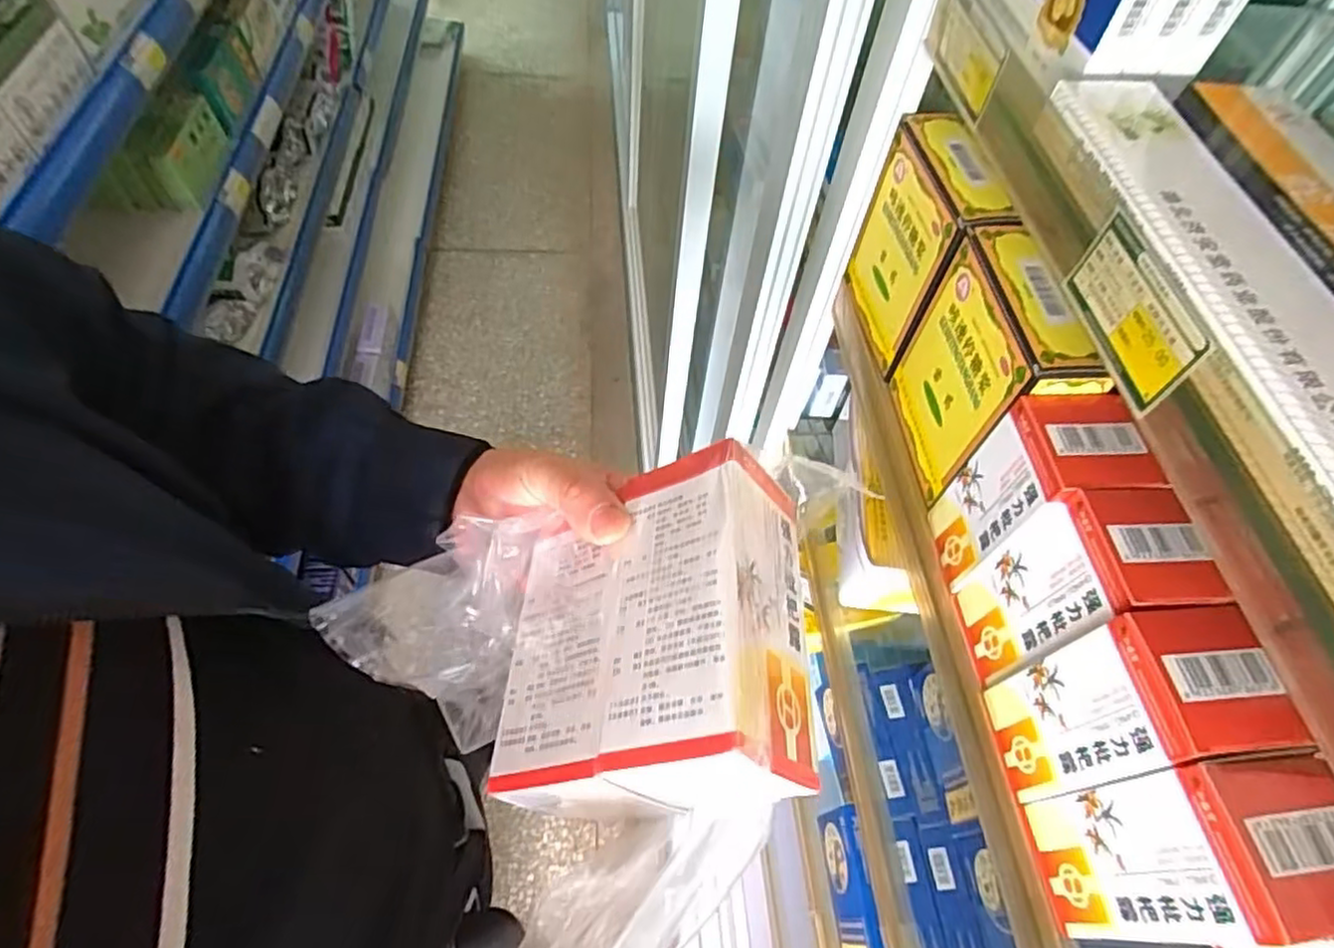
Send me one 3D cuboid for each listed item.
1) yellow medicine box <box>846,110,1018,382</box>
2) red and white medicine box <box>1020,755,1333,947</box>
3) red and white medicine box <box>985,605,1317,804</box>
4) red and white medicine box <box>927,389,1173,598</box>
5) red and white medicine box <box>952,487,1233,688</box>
[{"bbox_3d":[0.173,-0.156,0.481,0.044,0.141,0.108,-2,58,-6],"label":"yellow medicine box"},{"bbox_3d":[0.216,0.161,0.289,0.054,0.122,0.057,-3,58,-6],"label":"red and white medicine box"},{"bbox_3d":[0.211,0.111,0.320,0.061,0.118,0.060,-3,58,-6],"label":"red and white medicine box"},{"bbox_3d":[0.204,0.013,0.383,0.064,0.117,0.059,-1,58,-5],"label":"red and white medicine box"},{"bbox_3d":[0.210,0.062,0.353,0.063,0.119,0.059,-2,58,-5],"label":"red and white medicine box"}]

